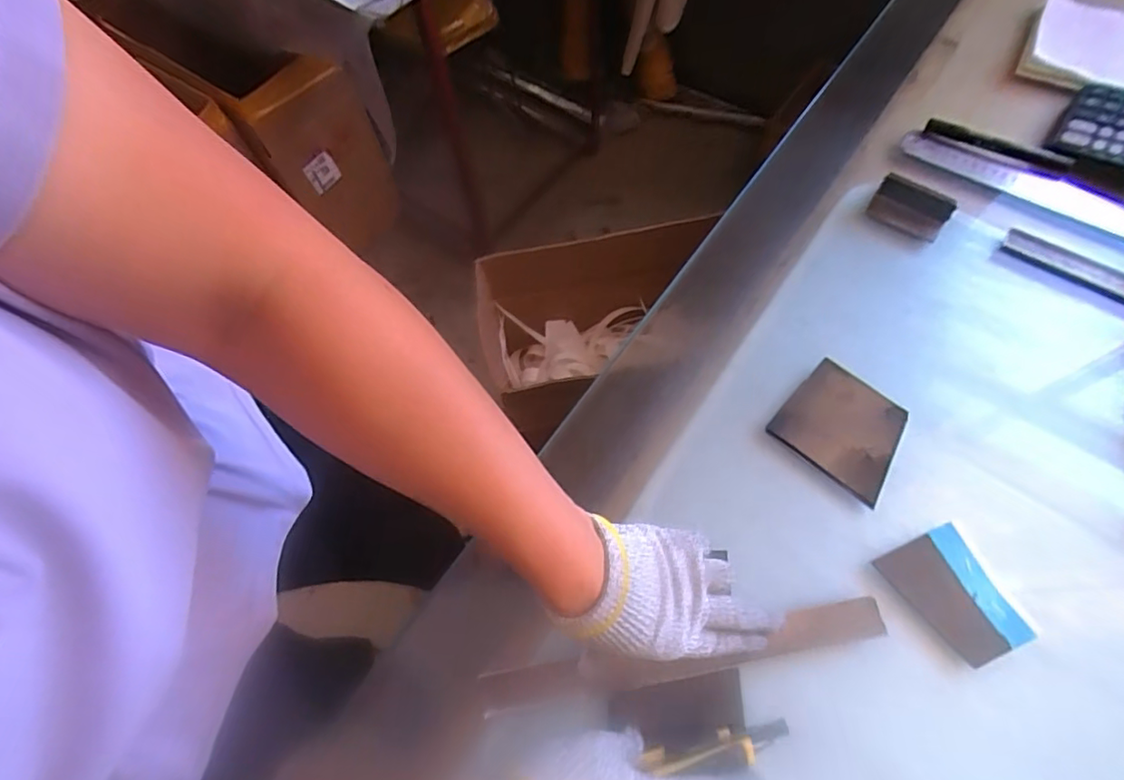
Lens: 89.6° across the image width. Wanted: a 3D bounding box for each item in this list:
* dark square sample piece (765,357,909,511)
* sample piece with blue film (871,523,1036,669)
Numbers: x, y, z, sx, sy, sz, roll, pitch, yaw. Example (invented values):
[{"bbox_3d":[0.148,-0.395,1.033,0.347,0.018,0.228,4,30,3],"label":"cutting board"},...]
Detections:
[{"bbox_3d":[0.241,0.031,0.484,0.096,0.011,0.096,38,71,17],"label":"dark square sample piece"},{"bbox_3d":[0.290,0.153,0.420,0.065,0.011,0.088,-25,67,-10],"label":"sample piece with blue film"}]

